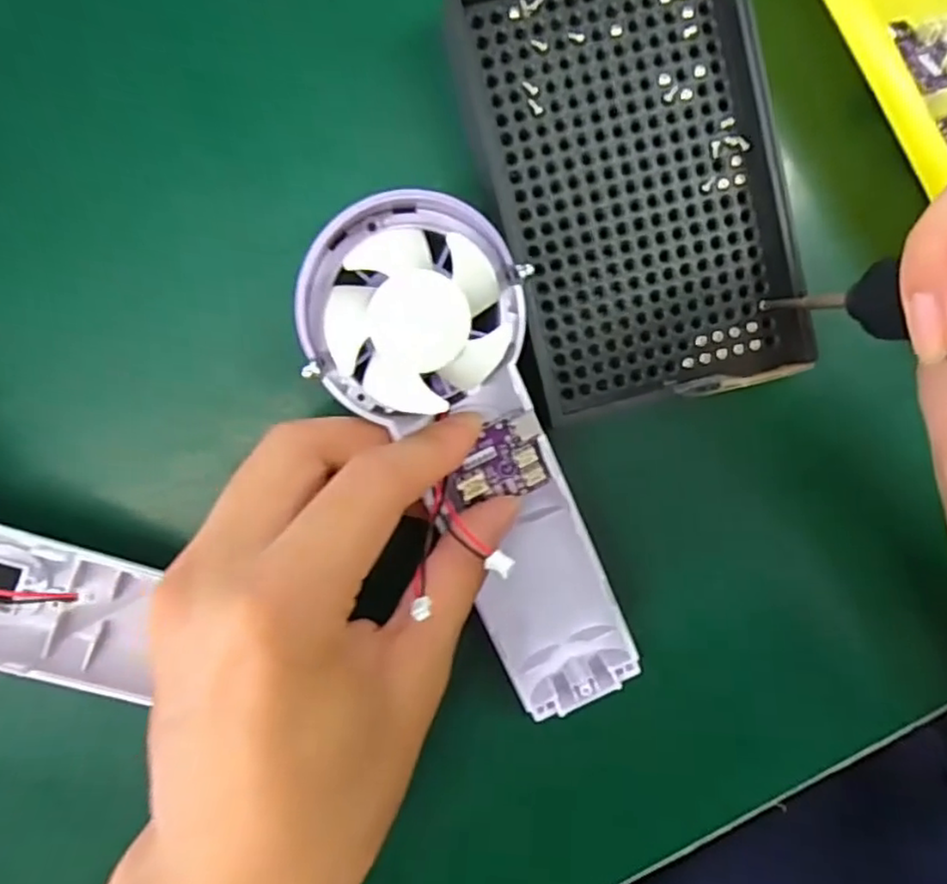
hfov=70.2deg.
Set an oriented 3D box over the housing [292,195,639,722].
[{"bbox_3d":[0.007,0.010,0.210,0.061,0.030,0.172,-26,115,-3],"label":"housing"}]

